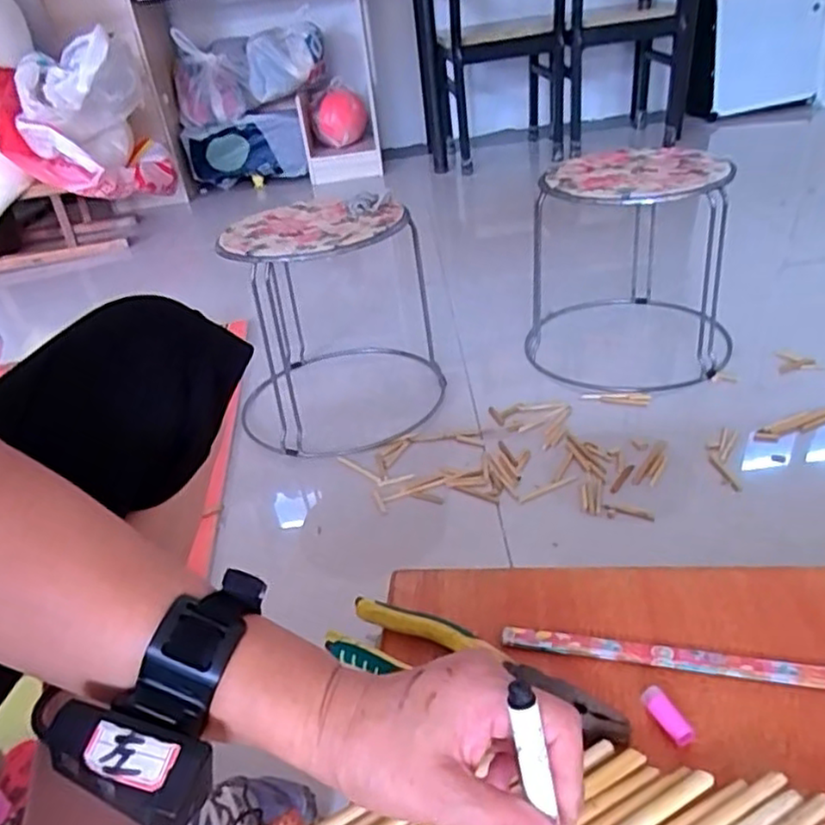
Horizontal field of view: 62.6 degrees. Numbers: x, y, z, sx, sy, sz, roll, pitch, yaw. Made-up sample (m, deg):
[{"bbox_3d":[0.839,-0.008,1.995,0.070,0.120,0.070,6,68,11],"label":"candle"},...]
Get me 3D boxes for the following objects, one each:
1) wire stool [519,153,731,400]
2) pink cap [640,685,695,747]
[{"bbox_3d":[0.381,-0.257,1.180,0.356,0.358,0.336,10,37,25],"label":"wire stool"},{"bbox_3d":[0.143,0.169,0.381,0.013,0.010,0.034,-21,35,-19],"label":"pink cap"}]

